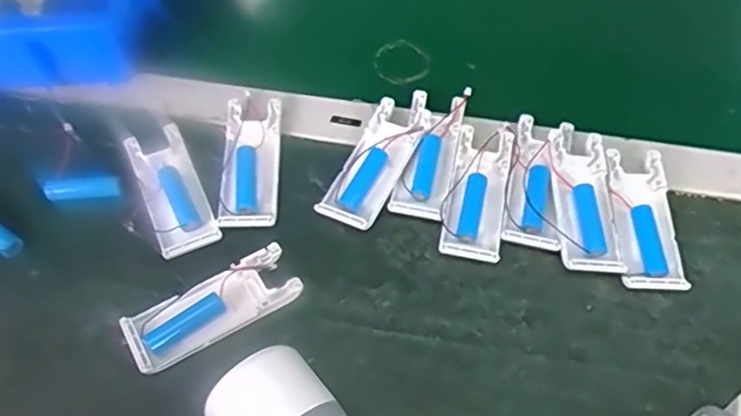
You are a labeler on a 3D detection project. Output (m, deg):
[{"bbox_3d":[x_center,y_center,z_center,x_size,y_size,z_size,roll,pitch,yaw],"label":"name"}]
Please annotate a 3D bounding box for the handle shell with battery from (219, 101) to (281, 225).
[{"bbox_3d":[-0.085,-0.035,0.452,0.039,0.020,0.100,0,58,-1],"label":"handle shell with battery"}]

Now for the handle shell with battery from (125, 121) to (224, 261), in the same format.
[{"bbox_3d":[-0.138,-0.014,0.439,0.044,0.020,0.100,-23,61,-15],"label":"handle shell with battery"}]

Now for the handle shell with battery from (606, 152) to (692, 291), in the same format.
[{"bbox_3d":[0.185,0.008,0.435,0.040,0.016,0.101,3,58,1],"label":"handle shell with battery"}]

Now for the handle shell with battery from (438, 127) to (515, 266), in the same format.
[{"bbox_3d":[0.073,-0.013,0.442,0.042,0.010,0.102,10,58,5],"label":"handle shell with battery"}]

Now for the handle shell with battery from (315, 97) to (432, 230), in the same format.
[{"bbox_3d":[0.005,-0.032,0.451,0.041,0.017,0.103,25,61,14],"label":"handle shell with battery"}]

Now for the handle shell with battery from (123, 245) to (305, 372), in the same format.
[{"bbox_3d":[-0.098,0.062,0.397,0.106,0.014,0.037,-27,62,-17],"label":"handle shell with battery"}]

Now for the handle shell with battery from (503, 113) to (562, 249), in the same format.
[{"bbox_3d":[0.117,-0.022,0.444,0.036,0.022,0.101,10,58,5],"label":"handle shell with battery"}]

